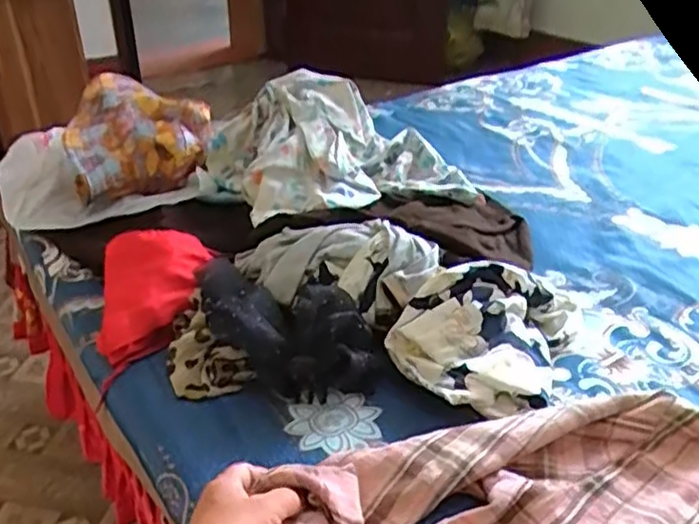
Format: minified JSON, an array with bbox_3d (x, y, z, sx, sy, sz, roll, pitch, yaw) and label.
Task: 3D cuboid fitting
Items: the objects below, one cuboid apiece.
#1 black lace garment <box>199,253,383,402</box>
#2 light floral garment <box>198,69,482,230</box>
[{"bbox_3d":[-0.073,0.070,0.677,0.214,0.097,0.092,14,36,21],"label":"black lace garment"},{"bbox_3d":[0.000,-0.146,0.899,0.327,0.145,0.210,-19,38,-26],"label":"light floral garment"}]

